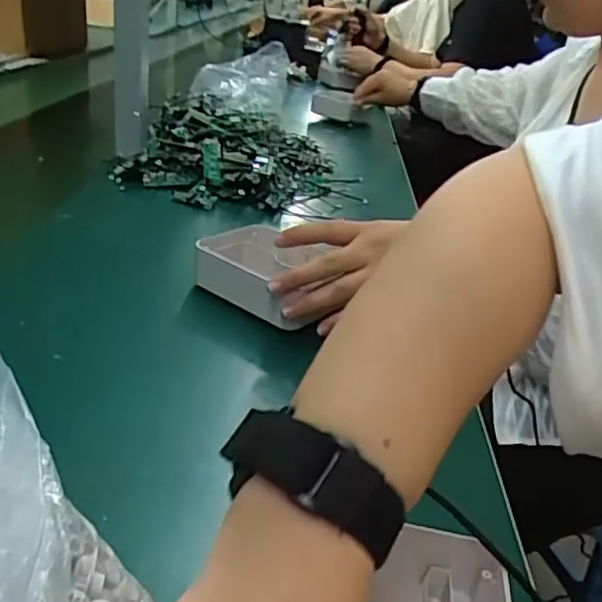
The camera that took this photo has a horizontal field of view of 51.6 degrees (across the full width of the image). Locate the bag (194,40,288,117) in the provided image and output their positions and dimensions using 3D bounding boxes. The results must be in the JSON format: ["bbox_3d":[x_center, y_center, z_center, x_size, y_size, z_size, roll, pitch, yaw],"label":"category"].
[{"bbox_3d":[-0.113,-0.425,1.179,0.175,0.128,0.071,6,26,-4],"label":"bag"}]

